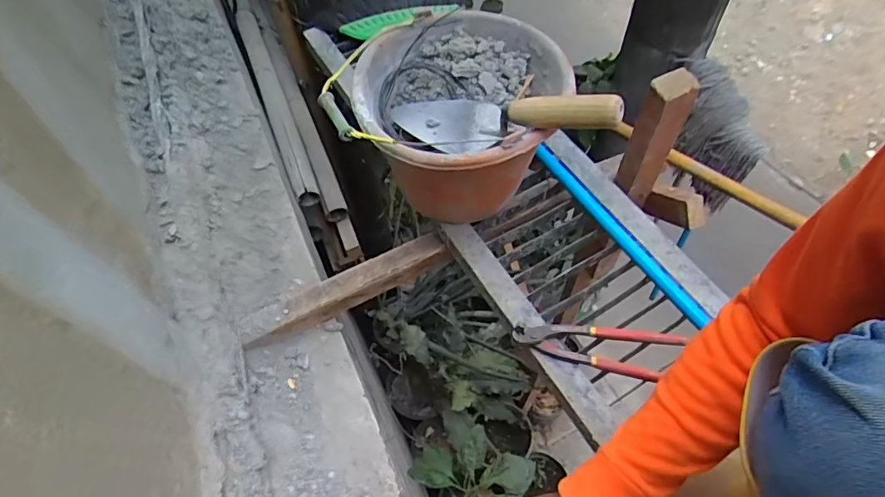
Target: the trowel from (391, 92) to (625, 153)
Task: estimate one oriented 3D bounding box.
[{"bbox_3d":[0.066,-0.164,0.608,0.306,0.058,0.092,7,53,43],"label":"trowel"}]

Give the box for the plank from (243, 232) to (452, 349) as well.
[{"bbox_3d":[-0.143,0.065,0.761,0.326,0.058,0.044,-24,61,-12],"label":"plank"}]

